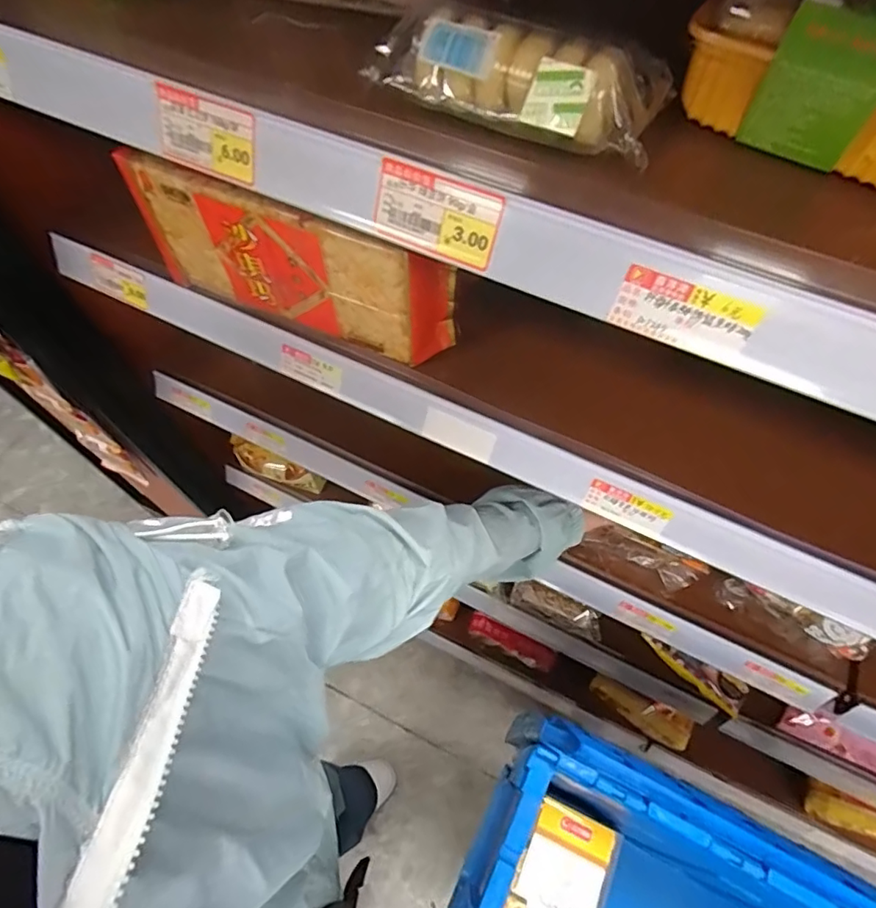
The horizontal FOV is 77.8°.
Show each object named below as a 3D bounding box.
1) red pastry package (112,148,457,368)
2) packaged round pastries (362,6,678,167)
[{"bbox_3d":[-0.116,-0.155,0.433,0.264,0.125,0.035,19,65,10],"label":"red pastry package"},{"bbox_3d":[0.042,-0.188,0.268,0.140,0.038,0.065,16,64,8],"label":"packaged round pastries"}]

